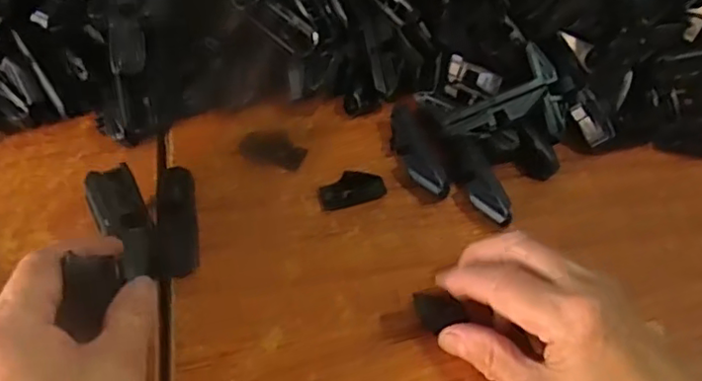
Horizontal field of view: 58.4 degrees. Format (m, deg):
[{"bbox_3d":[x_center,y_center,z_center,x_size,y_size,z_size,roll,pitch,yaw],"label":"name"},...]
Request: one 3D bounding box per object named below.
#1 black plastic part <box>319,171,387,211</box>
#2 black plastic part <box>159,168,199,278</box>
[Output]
[{"bbox_3d":[0.001,-0.002,0.399,0.042,0.008,0.023,-15,57,-14],"label":"black plastic part"},{"bbox_3d":[-0.104,0.016,0.379,0.021,0.022,0.073,-5,56,-7],"label":"black plastic part"}]

